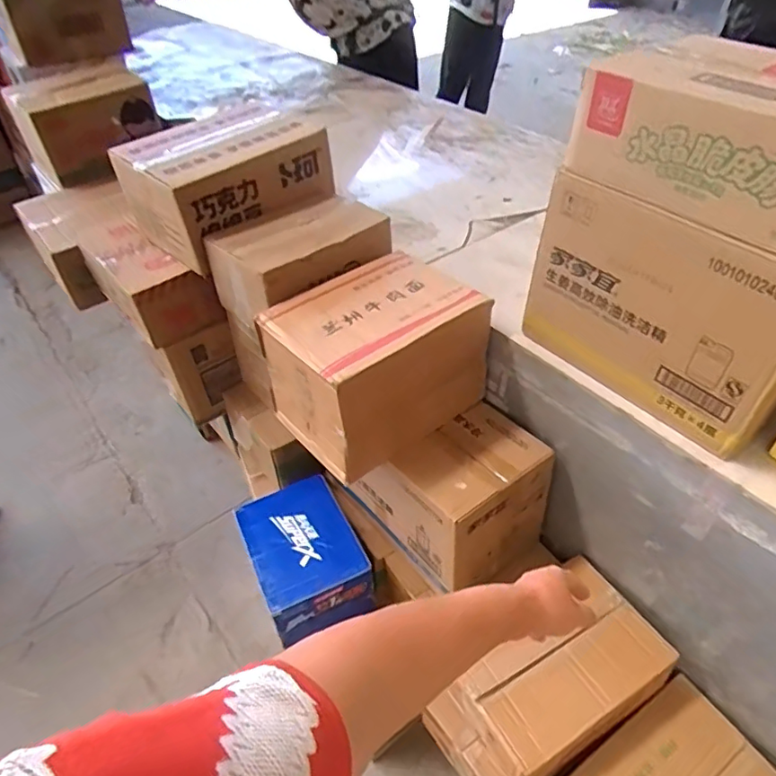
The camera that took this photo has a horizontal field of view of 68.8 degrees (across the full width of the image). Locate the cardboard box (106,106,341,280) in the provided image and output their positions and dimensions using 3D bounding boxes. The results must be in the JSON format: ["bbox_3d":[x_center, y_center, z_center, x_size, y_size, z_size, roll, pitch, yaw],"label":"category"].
[{"bbox_3d":[-0.332,-0.432,1.173,0.264,0.181,0.358,34,54,27],"label":"cardboard box"}]

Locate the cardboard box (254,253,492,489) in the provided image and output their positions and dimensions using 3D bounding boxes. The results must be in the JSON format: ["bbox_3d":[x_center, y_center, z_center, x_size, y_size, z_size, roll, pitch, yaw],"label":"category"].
[{"bbox_3d":[-0.019,-0.059,1.005,0.326,0.218,0.266,-29,54,-26],"label":"cardboard box"}]

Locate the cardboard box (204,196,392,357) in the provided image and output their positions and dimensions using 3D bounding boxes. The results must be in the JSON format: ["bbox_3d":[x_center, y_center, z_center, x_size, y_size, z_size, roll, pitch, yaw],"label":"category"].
[{"bbox_3d":[-0.164,-0.236,1.113,0.293,0.176,0.209,-34,56,-29],"label":"cardboard box"}]

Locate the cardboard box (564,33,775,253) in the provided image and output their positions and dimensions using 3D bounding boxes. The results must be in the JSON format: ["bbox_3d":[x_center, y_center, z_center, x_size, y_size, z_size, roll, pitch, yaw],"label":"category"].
[{"bbox_3d":[0.441,-0.307,0.686,0.234,0.137,0.349,-28,53,-25],"label":"cardboard box"}]

